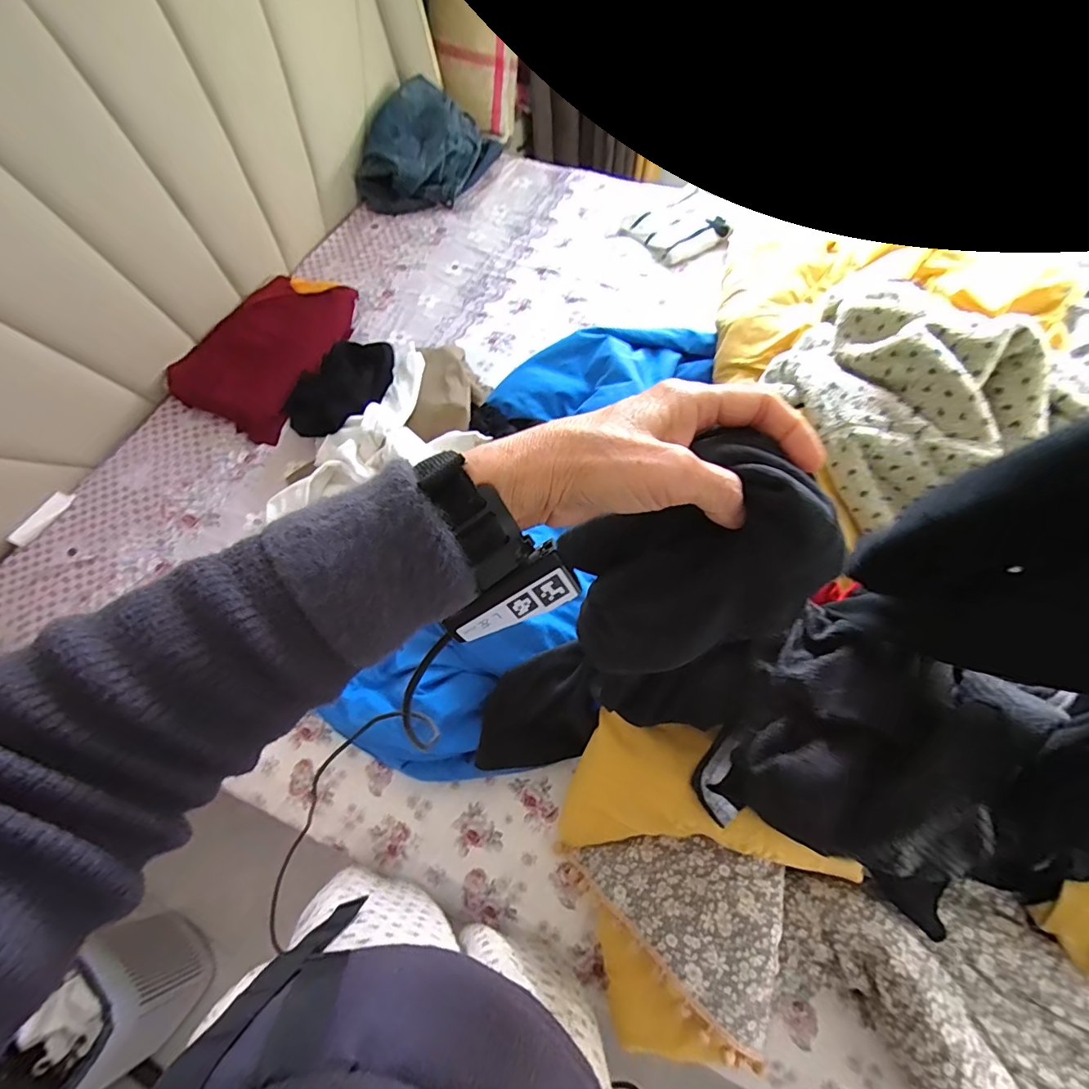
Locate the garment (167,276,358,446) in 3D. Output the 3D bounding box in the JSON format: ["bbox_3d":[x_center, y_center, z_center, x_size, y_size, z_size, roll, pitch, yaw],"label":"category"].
[{"bbox_3d":[-0.635,-0.473,1.144,0.259,0.075,0.444,26,68,14],"label":"garment"}]

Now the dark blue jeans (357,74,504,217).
[{"bbox_3d":[-0.335,-1.137,1.380,0.237,0.198,0.418,26,68,14],"label":"dark blue jeans"}]

